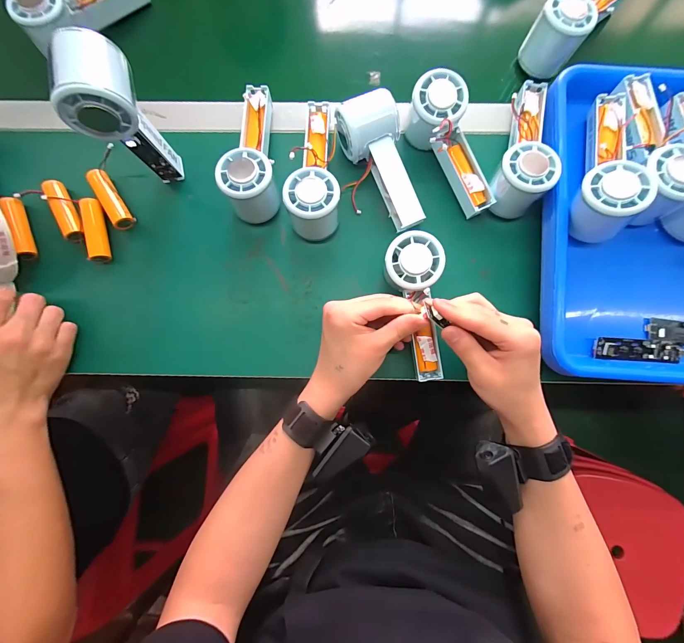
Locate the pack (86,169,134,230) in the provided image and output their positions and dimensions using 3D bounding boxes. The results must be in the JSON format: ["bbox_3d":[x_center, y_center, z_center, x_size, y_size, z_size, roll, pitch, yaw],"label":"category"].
[{"bbox_3d":[-0.269,-0.141,0.378,0.021,0.023,0.075,-29,83,-3],"label":"pack"}]

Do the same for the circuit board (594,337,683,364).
[{"bbox_3d":[0.313,0.030,0.338,0.091,0.010,0.023,3,83,1],"label":"circuit board"}]

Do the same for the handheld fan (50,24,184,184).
[{"bbox_3d":[-0.205,-0.192,0.324,0.051,0.153,0.062,-14,83,-1],"label":"handheld fan"}]

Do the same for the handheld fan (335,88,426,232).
[{"bbox_3d":[0.047,-0.176,0.369,0.065,0.049,0.145,-26,98,-2],"label":"handheld fan"}]

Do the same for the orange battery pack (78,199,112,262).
[{"bbox_3d":[-0.285,-0.106,0.376,0.023,0.020,0.075,-13,83,-1],"label":"orange battery pack"}]

